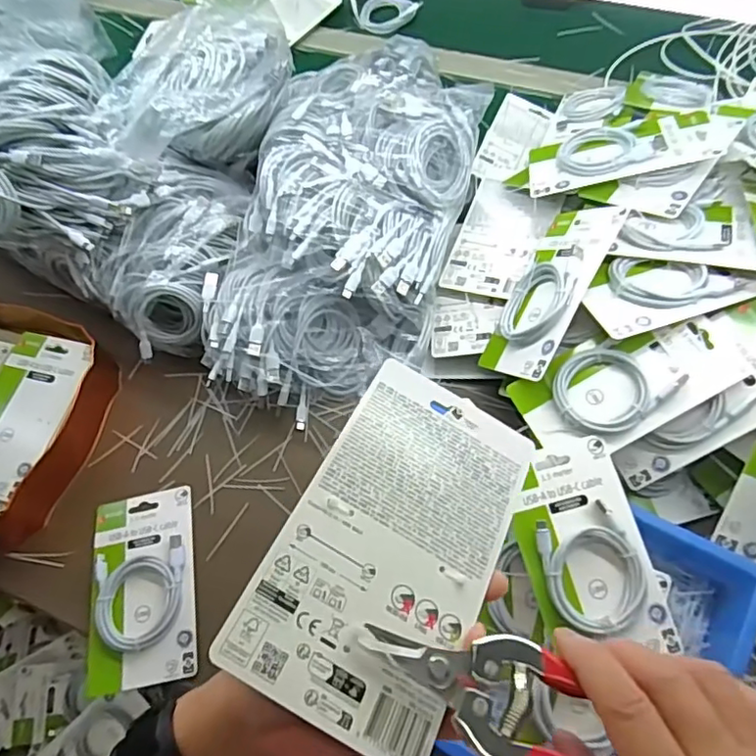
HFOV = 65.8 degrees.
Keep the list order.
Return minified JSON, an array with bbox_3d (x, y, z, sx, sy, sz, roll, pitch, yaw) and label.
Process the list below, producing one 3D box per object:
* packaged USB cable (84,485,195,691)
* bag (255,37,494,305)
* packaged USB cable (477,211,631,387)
[{"bbox_3d":[-0.228,0.199,0.567,0.102,0.009,0.179,-12,63,0],"label":"packaged USB cable"},{"bbox_3d":[-0.020,-0.228,0.615,0.222,0.077,0.279,17,66,14],"label":"bag"},{"bbox_3d":[0.160,-0.088,0.559,0.020,0.097,0.180,31,88,-27],"label":"packaged USB cable"}]

